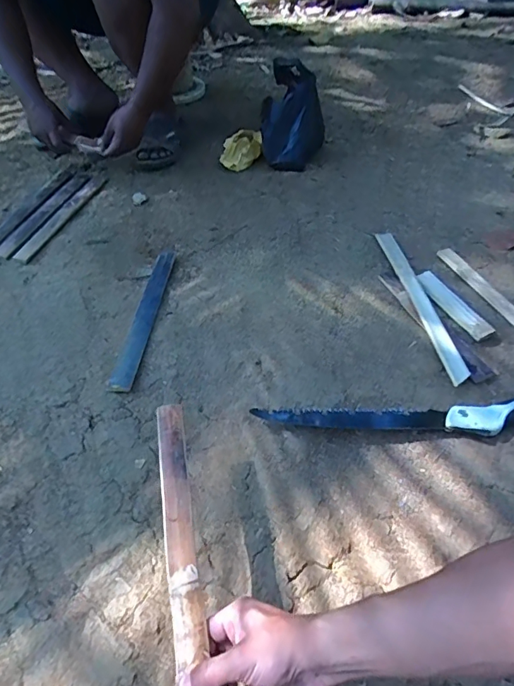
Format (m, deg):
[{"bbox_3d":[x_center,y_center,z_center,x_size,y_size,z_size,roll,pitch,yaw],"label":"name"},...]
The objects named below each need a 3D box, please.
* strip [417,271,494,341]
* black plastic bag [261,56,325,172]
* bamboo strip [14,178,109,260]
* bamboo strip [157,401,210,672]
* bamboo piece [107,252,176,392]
[{"bbox_3d":[0.356,-0.074,0.832,0.046,0.008,0.180,-19,52,-13],"label":"strip"},{"bbox_3d":[0.092,-0.574,1.143,0.158,0.204,0.170,4,50,6],"label":"black plastic bag"},{"bbox_3d":[-0.464,-0.310,1.085,0.041,0.010,0.351,12,52,12],"label":"bamboo strip"},{"bbox_3d":[-0.086,0.187,0.499,0.034,0.011,0.279,-10,49,-6],"label":"bamboo strip"},{"bbox_3d":[-0.204,-0.061,0.839,0.042,0.016,0.357,3,50,4],"label":"bamboo piece"}]

